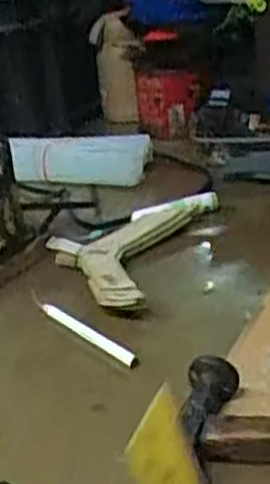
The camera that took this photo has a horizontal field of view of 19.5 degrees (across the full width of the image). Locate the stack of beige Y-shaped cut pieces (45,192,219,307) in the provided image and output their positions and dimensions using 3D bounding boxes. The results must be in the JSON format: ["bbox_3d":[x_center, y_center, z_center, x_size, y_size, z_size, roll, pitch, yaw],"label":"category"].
[{"bbox_3d":[-0.013,-0.002,0.697,0.117,0.021,0.201,5,30,21],"label":"stack of beige Y-shaped cut pieces"}]

